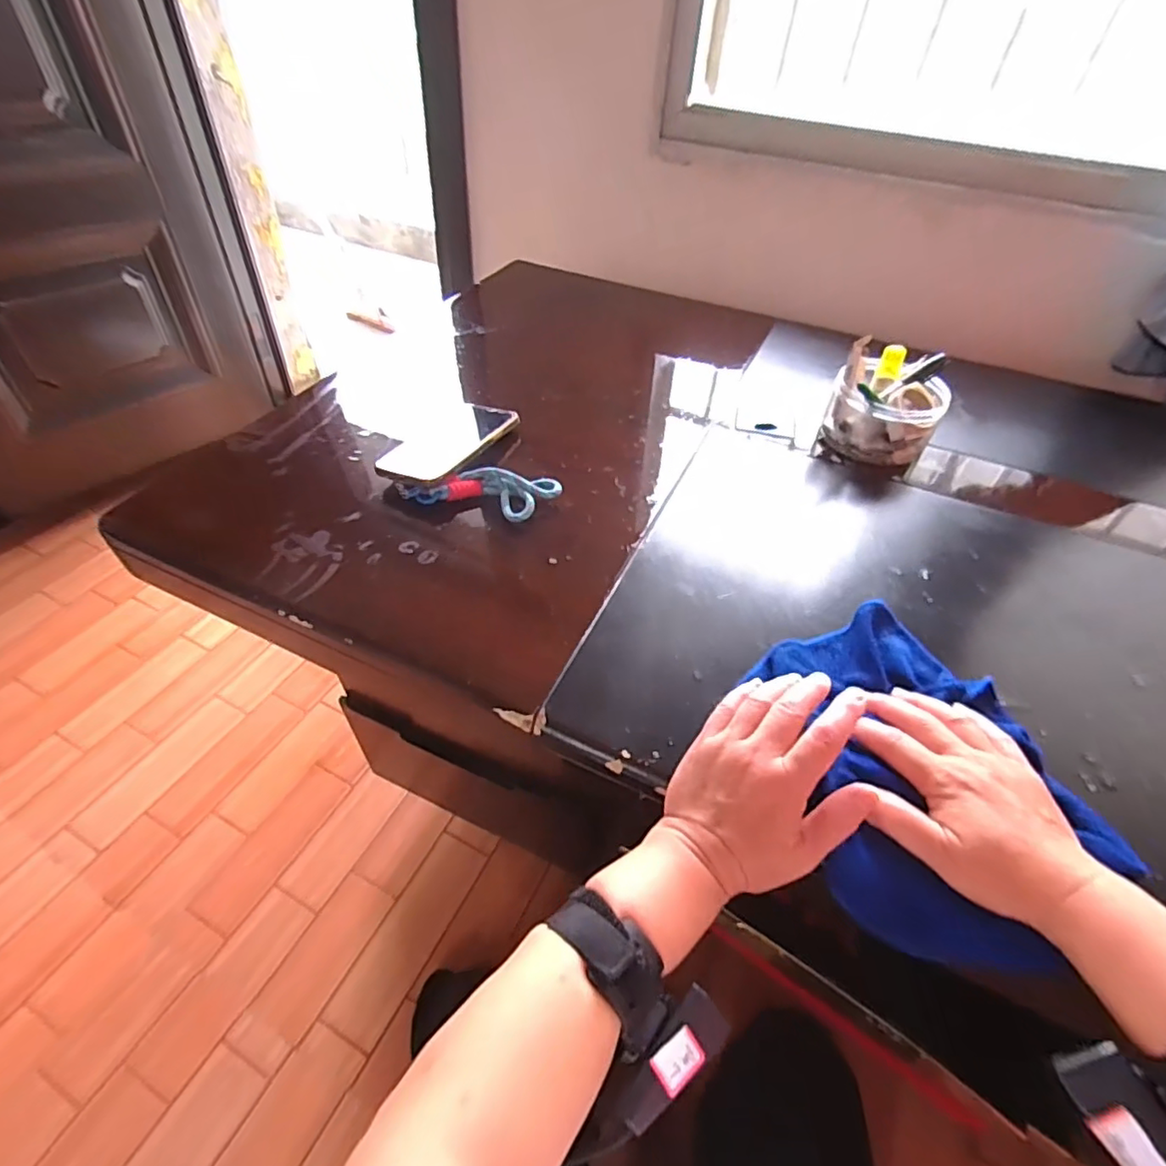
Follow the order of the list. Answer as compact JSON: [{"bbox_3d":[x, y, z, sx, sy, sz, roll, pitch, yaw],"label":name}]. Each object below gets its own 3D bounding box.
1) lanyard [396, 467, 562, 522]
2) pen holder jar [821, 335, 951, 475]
[{"bbox_3d":[-0.100,-0.089,0.579,0.150,0.028,0.053,7,46,3],"label":"lanyard"},{"bbox_3d":[0.343,-0.196,0.671,0.116,0.105,0.109,25,50,19],"label":"pen holder jar"}]

